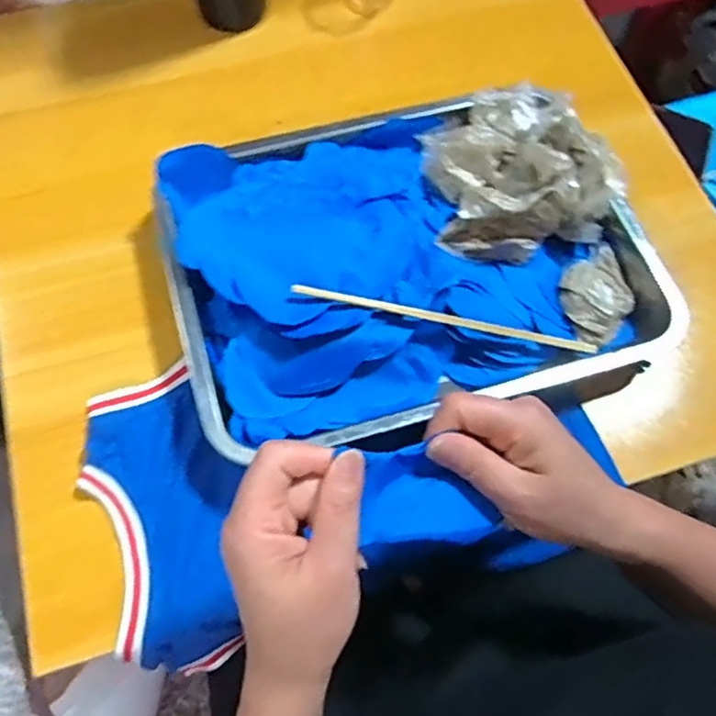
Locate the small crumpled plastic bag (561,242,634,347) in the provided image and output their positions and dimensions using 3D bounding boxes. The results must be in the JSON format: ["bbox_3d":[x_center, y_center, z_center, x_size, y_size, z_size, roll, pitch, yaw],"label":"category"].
[{"bbox_3d":[0.185,-0.049,0.483,0.071,0.016,0.056,-39,74,-16],"label":"small crumpled plastic bag"}]

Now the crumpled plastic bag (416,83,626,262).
[{"bbox_3d":[0.127,-0.150,0.491,0.140,0.045,0.136,-6,68,-4],"label":"crumpled plastic bag"}]

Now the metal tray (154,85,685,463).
[{"bbox_3d":[0.040,-0.080,0.476,0.347,0.063,0.258,-20,70,-10],"label":"metal tray"}]

